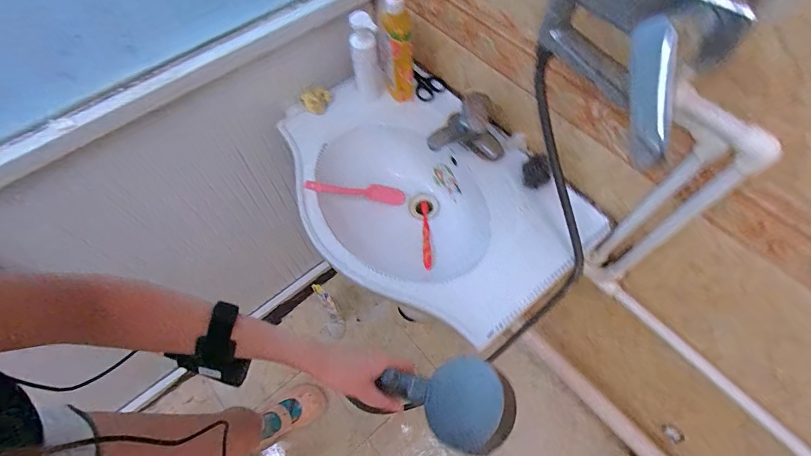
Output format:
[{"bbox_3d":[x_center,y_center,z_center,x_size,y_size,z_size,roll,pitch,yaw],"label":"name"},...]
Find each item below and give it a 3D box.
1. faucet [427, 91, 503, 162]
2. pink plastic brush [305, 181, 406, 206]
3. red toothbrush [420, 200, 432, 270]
[{"bbox_3d":[0.113,-0.186,0.708,0.134,0.109,0.070,2,64,2],"label":"faucet"},{"bbox_3d":[-0.090,-0.072,0.784,0.226,0.011,0.051,2,57,-39],"label":"pink plastic brush"},{"bbox_3d":[0.042,0.012,0.788,0.017,0.021,0.185,-1,39,1],"label":"red toothbrush"}]

